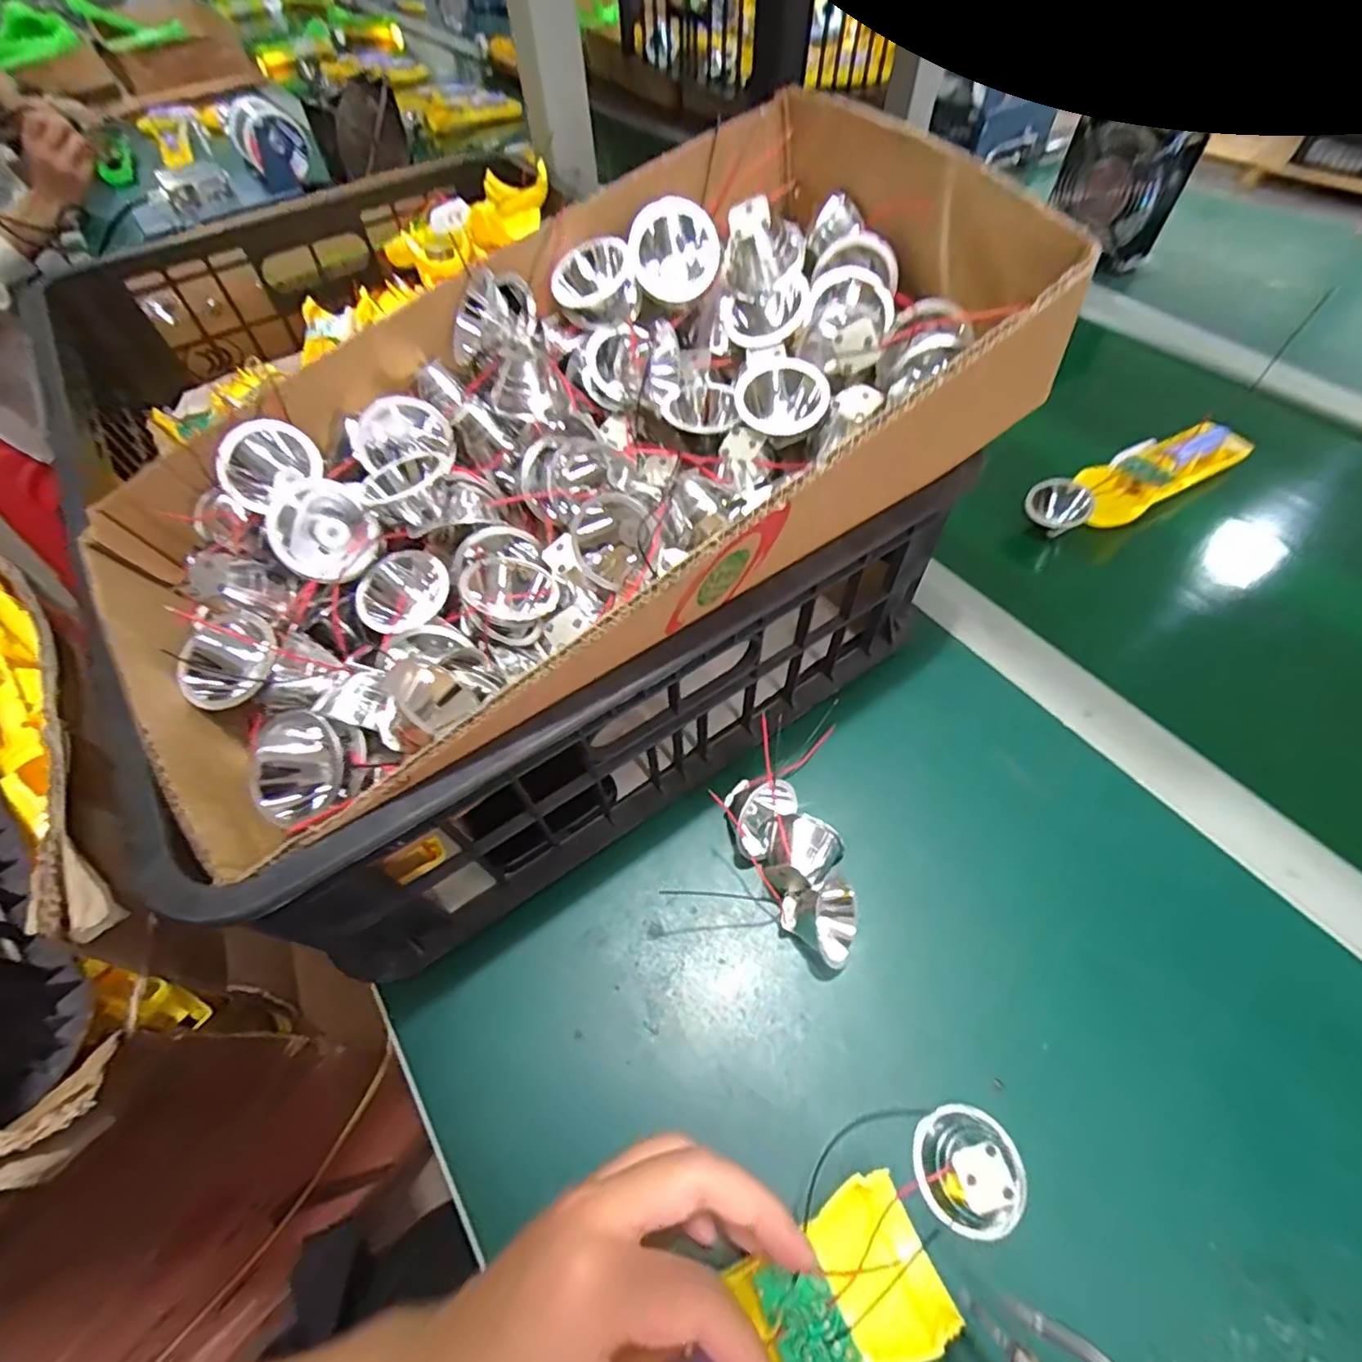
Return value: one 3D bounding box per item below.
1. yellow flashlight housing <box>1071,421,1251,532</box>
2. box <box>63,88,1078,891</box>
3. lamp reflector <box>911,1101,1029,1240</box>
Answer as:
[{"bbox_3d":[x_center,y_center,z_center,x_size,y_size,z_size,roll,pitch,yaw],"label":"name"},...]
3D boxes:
[{"bbox_3d":[0.375,-0.164,0.478,0.165,0.020,0.051,-23,59,-12],"label":"yellow flashlight housing"},{"bbox_3d":[-0.053,-0.110,0.288,0.412,0.103,0.233,-29,60,-15],"label":"box"},{"bbox_3d":[0.122,0.203,0.255,0.044,0.029,0.043,28,62,20],"label":"lamp reflector"}]

